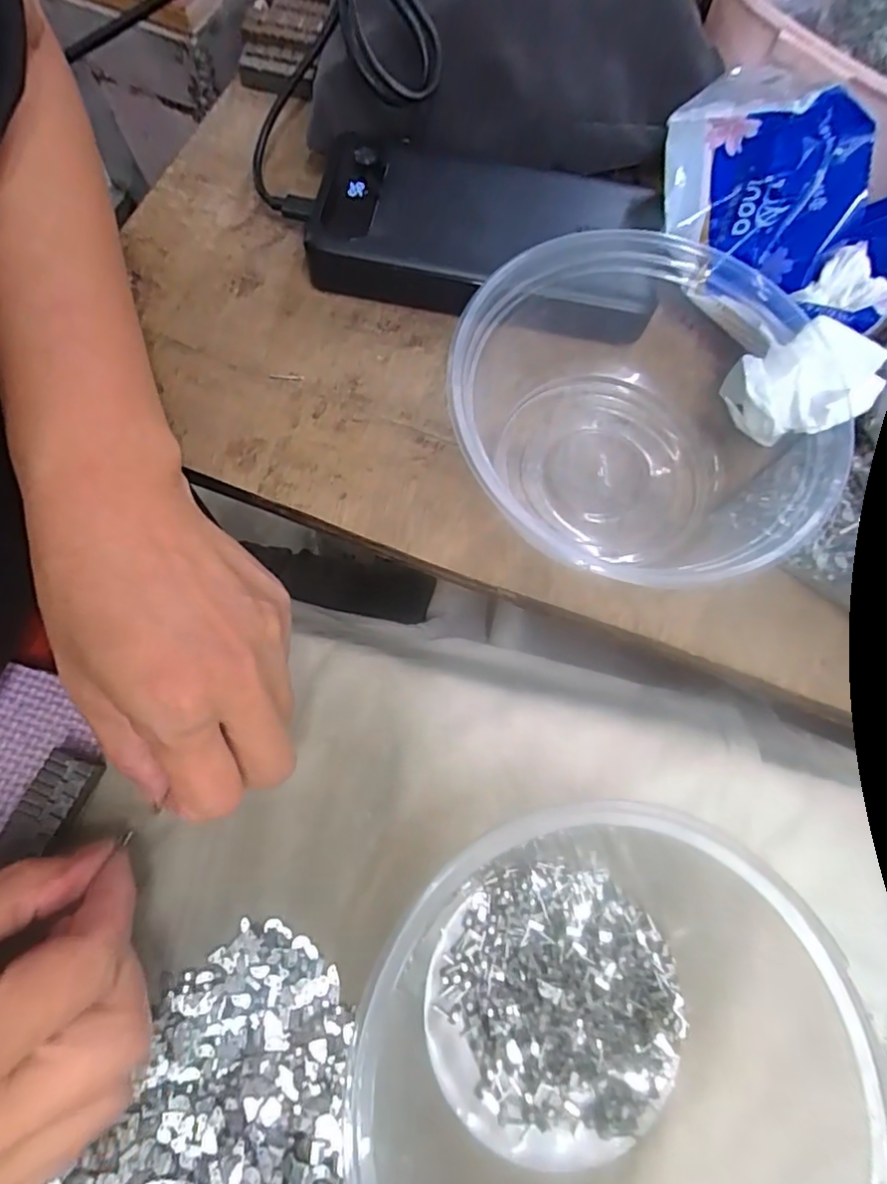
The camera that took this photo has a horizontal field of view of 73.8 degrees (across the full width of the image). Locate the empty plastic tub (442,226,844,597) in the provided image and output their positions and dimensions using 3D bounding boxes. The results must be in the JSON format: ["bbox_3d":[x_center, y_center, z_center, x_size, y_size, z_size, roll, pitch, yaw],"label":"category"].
[{"bbox_3d":[0.080,-0.076,0.234,0.154,0.064,0.131,-3,75,-3],"label":"empty plastic tub"}]

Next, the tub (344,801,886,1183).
[{"bbox_3d":[0.046,0.146,0.180,0.170,0.074,0.146,-34,79,-11],"label":"tub"}]

